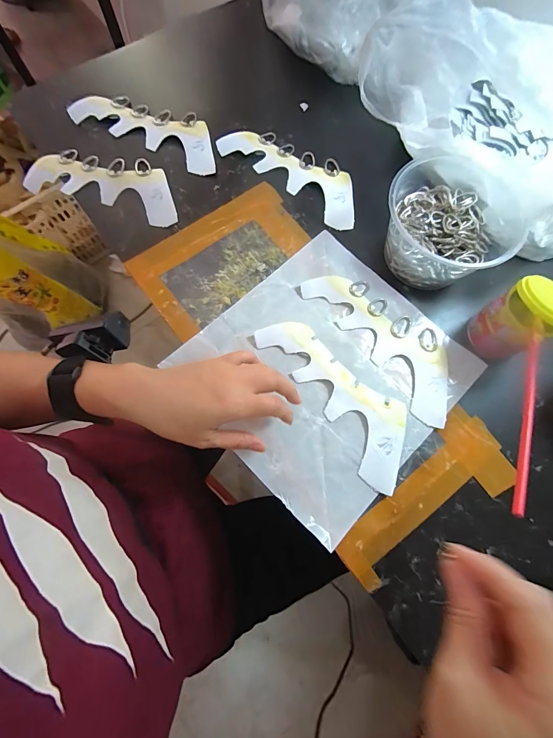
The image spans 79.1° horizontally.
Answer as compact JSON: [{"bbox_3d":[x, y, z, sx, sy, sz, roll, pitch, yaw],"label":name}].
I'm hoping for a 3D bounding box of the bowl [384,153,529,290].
[{"bbox_3d":[0.207,-0.175,0.395,0.154,0.076,0.146,0,73,-1],"label":"bowl"}]

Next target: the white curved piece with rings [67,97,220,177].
[{"bbox_3d":[-0.173,-0.346,0.475,0.220,0.015,0.085,26,74,6],"label":"white curved piece with rings"}]

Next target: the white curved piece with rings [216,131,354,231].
[{"bbox_3d":[0.025,-0.271,0.459,0.216,0.009,0.085,35,76,8],"label":"white curved piece with rings"}]

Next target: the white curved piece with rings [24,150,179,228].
[{"bbox_3d":[-0.225,-0.247,0.442,0.212,0.010,0.083,15,74,3],"label":"white curved piece with rings"}]

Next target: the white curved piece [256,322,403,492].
[{"bbox_3d":[0.069,0.025,0.371,0.077,0.006,0.212,-38,78,-11],"label":"white curved piece"}]

